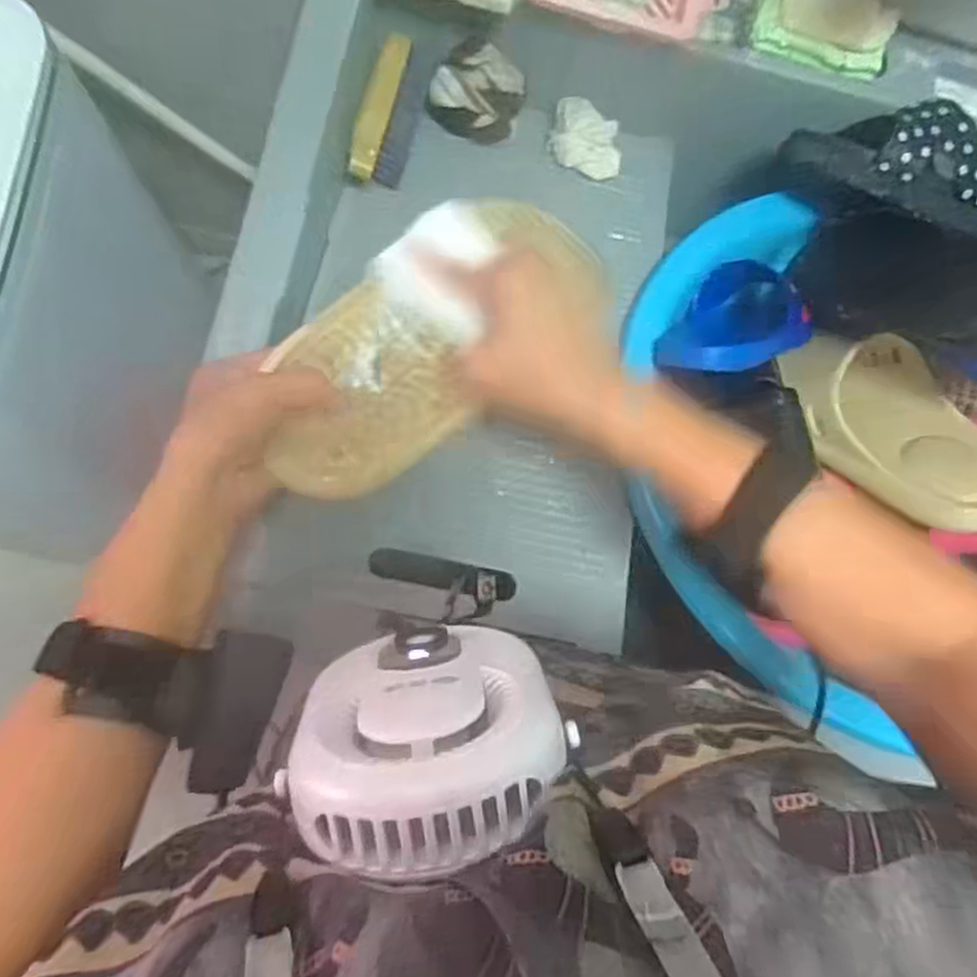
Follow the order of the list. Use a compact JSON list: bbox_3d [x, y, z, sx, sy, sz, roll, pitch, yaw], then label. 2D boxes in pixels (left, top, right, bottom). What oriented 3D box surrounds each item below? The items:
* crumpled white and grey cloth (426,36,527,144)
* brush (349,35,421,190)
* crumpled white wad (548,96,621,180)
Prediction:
[{"bbox_3d":[-0.008,-0.315,0.604,0.072,0.045,0.058,22,81,-4],"label":"crumpled white and grey cloth"},{"bbox_3d":[-0.077,-0.287,0.585,0.035,0.062,0.117,14,82,-5],"label":"brush"},{"bbox_3d":[0.082,-0.287,0.628,0.064,0.019,0.050,23,81,-3],"label":"crumpled white wad"}]

